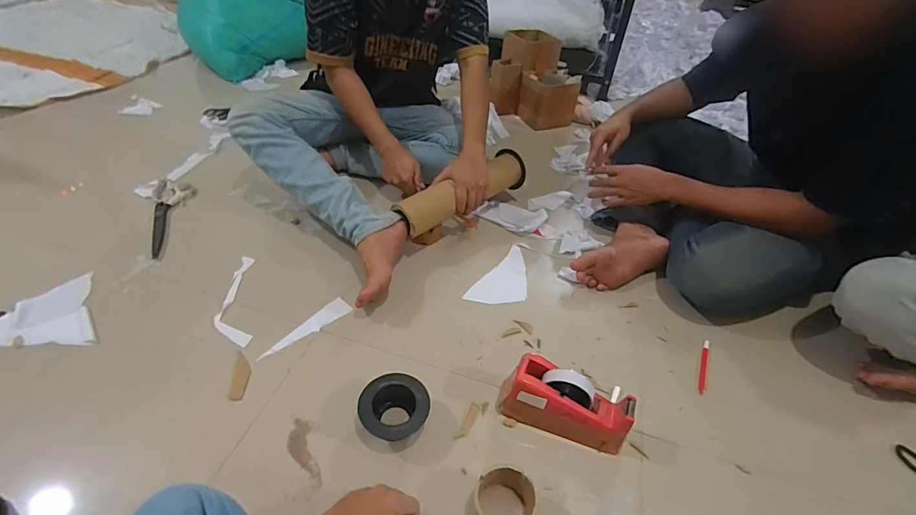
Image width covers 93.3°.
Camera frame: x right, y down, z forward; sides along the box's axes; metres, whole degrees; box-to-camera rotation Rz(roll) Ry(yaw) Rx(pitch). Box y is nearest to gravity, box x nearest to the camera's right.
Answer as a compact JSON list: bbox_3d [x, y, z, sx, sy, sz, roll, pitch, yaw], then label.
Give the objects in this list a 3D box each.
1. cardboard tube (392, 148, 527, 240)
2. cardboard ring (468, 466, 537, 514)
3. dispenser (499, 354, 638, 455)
[{"bbox_3d":[0.020,-0.155,1.038,0.097,0.092,0.392,34,50,28],"label":"cardboard tube"},{"bbox_3d":[0.059,0.331,0.573,0.077,0.054,0.087,23,46,19],"label":"cardboard ring"},{"bbox_3d":[0.167,0.233,0.685,0.199,0.100,0.078,17,44,14],"label":"dispenser"}]

